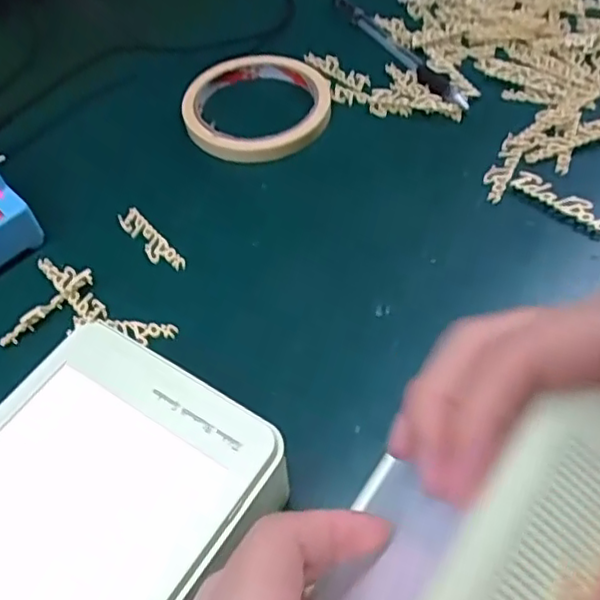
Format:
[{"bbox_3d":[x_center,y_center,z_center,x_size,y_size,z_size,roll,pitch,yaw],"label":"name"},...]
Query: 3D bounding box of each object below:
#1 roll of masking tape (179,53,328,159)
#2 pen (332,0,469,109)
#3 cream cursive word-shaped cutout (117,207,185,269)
[{"bbox_3d":[-0.027,-0.125,0.406,0.089,0.012,0.090,-2,56,3],"label":"roll of masking tape"},{"bbox_3d":[0.065,-0.177,0.437,0.018,0.009,0.157,-26,58,-13],"label":"pen"},{"bbox_3d":[-0.084,-0.034,0.354,0.014,0.004,0.057,-36,61,-18],"label":"cream cursive word-shaped cutout"}]

